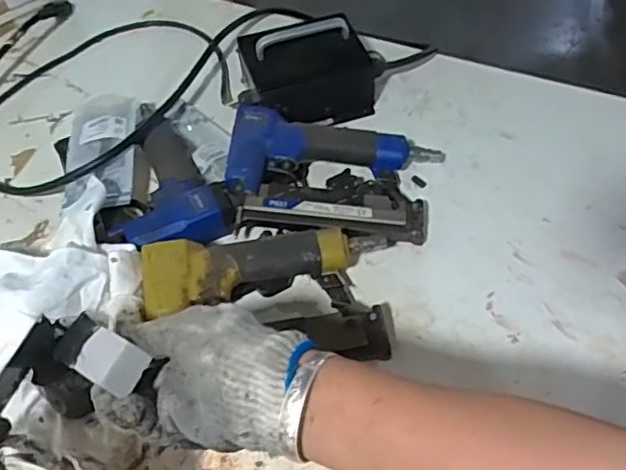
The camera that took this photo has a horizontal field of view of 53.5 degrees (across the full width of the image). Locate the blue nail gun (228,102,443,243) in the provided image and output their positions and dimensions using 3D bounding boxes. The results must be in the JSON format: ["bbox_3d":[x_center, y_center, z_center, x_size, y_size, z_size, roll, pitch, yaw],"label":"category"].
[{"bbox_3d":[0.021,-0.060,0.595,0.201,0.053,0.131,2,53,4],"label":"blue nail gun"}]

